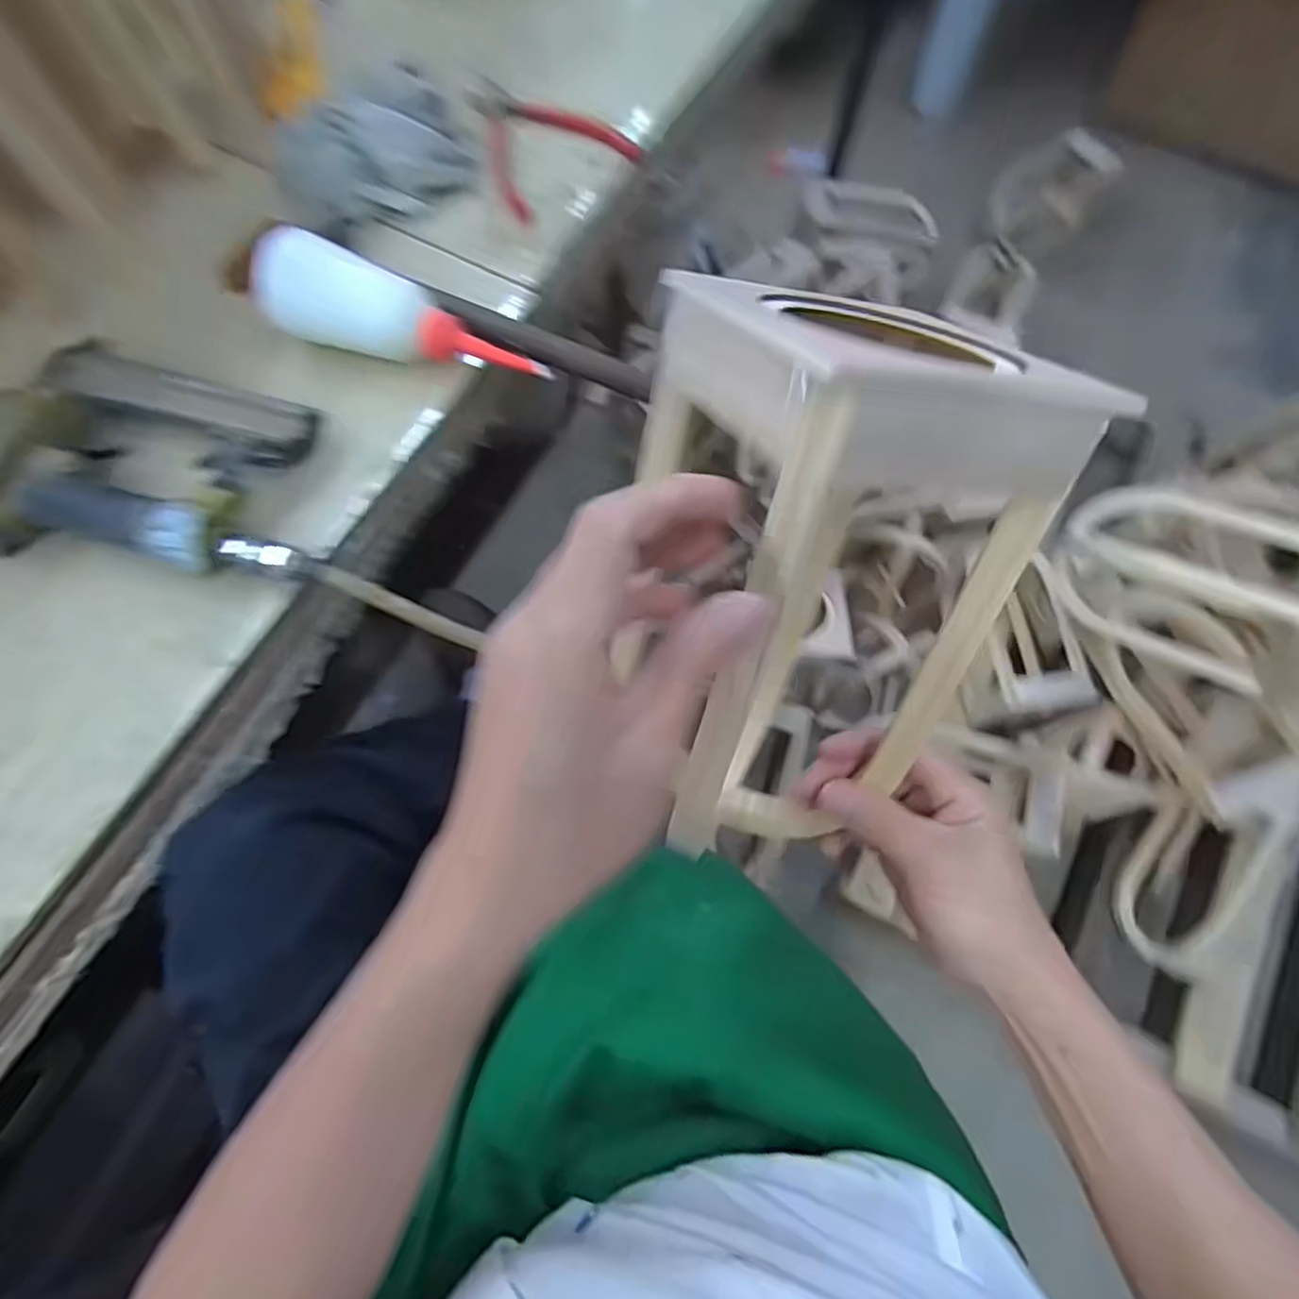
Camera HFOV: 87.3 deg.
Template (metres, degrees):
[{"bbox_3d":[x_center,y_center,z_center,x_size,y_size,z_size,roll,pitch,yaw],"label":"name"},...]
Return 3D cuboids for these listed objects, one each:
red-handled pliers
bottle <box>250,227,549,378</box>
[{"bbox_3d":[-0.098,-0.411,0.550,0.126,0.023,0.151,-40,76,-13],"label":"red-handled pliers"},{"bbox_3d":[-0.168,-0.219,0.454,0.162,0.045,0.052,14,70,-16],"label":"bottle"}]

